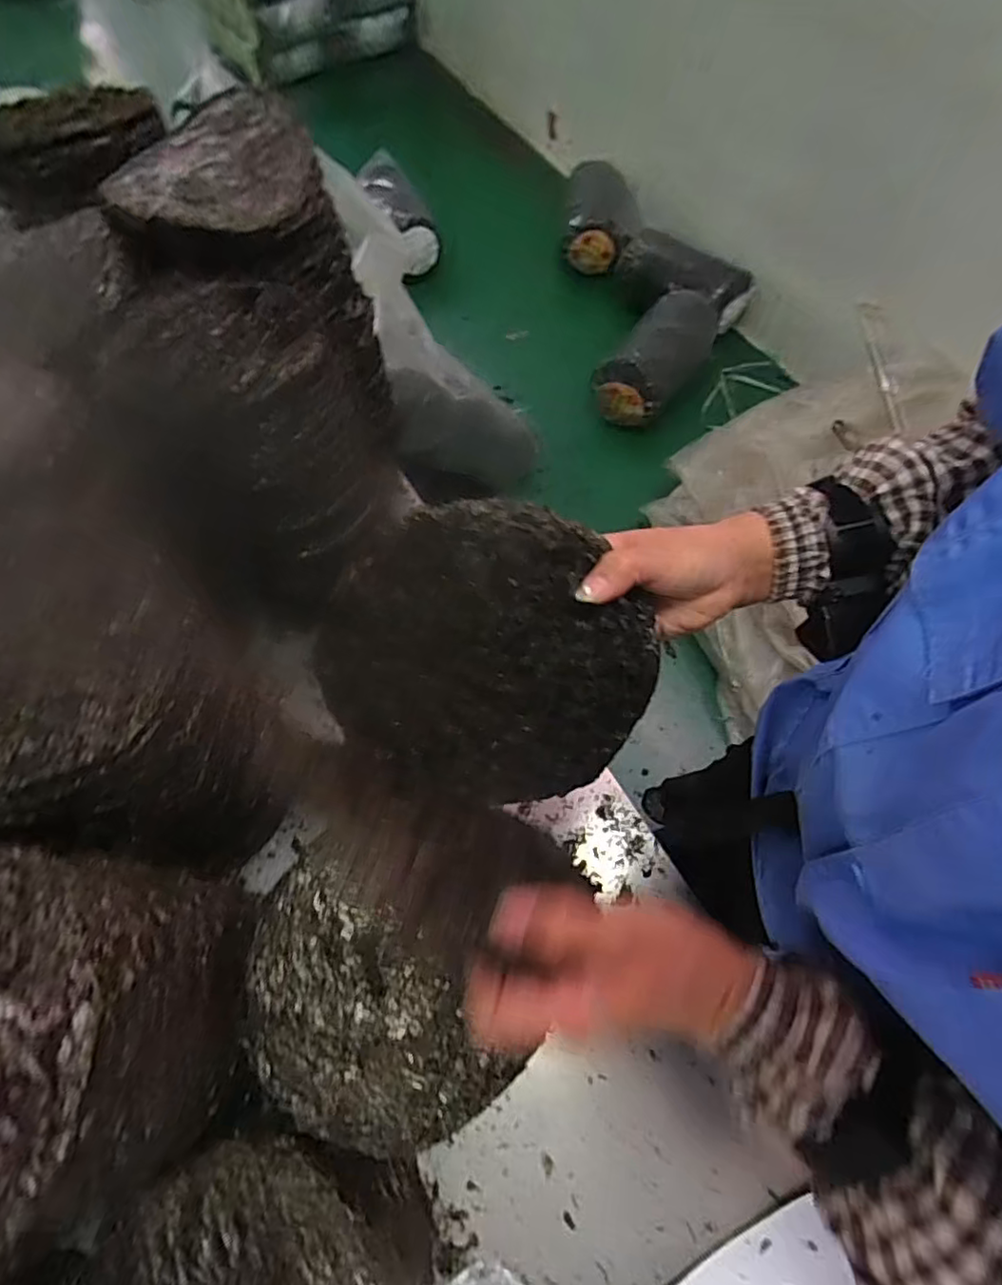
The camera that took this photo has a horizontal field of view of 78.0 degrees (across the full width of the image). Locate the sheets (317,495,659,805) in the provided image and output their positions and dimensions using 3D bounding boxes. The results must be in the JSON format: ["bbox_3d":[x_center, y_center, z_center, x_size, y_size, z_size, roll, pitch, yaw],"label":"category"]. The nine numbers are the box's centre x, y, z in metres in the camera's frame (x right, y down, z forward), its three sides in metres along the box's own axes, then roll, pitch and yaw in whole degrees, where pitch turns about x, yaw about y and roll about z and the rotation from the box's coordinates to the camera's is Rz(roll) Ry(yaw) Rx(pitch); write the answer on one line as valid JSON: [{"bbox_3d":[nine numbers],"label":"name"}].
[{"bbox_3d":[-0.009,0.013,0.386,0.193,0.194,0.024,26,29,-8],"label":"sheets"}]

